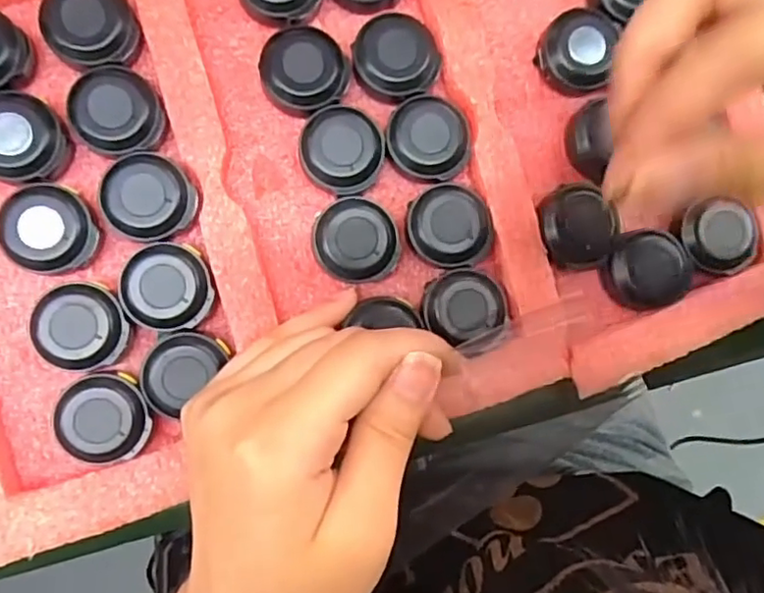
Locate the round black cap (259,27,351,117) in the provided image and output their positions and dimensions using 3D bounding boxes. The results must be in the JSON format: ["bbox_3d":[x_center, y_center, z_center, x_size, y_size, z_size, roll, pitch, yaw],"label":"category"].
[{"bbox_3d":[-0.027,-0.077,0.217,0.029,0.013,0.028,0,89,-6],"label":"round black cap"}]

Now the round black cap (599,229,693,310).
[{"bbox_3d":[0.098,-0.010,0.225,0.029,0.007,0.028,0,89,-6],"label":"round black cap"}]

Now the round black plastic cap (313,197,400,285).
[{"bbox_3d":[-0.009,-0.020,0.218,0.028,0.013,0.029,0,89,-6],"label":"round black plastic cap"}]

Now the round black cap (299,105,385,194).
[{"bbox_3d":[-0.014,-0.051,0.218,0.028,0.011,0.030,0,89,-6],"label":"round black cap"}]

